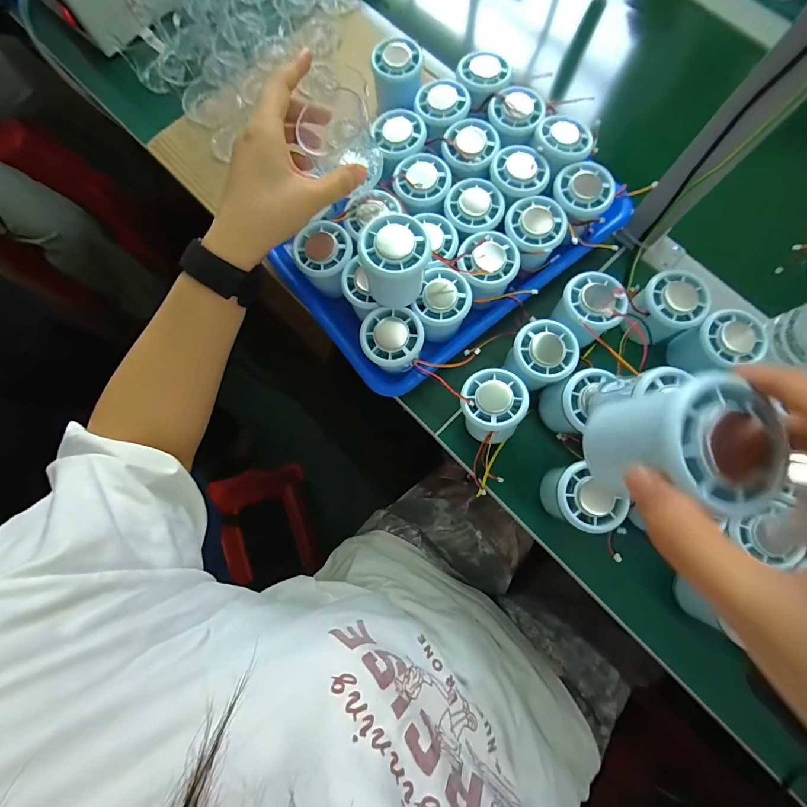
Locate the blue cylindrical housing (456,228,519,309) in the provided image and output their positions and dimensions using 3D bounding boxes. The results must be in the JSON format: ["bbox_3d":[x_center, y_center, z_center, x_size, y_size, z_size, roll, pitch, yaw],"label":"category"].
[{"bbox_3d":[0.081,-0.126,0.364,0.058,0.042,0.056,0,79,0],"label":"blue cylindrical housing"}]

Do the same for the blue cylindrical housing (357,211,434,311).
[{"bbox_3d":[-0.006,-0.117,0.316,0.053,0.060,0.055,0,79,0],"label":"blue cylindrical housing"}]

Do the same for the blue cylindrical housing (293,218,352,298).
[{"bbox_3d":[-0.075,-0.141,0.376,0.054,0.048,0.057,0,79,0],"label":"blue cylindrical housing"}]

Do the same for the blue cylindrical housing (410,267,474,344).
[{"bbox_3d":[0.038,-0.092,0.360,0.047,0.044,0.054,23,80,5],"label":"blue cylindrical housing"}]

